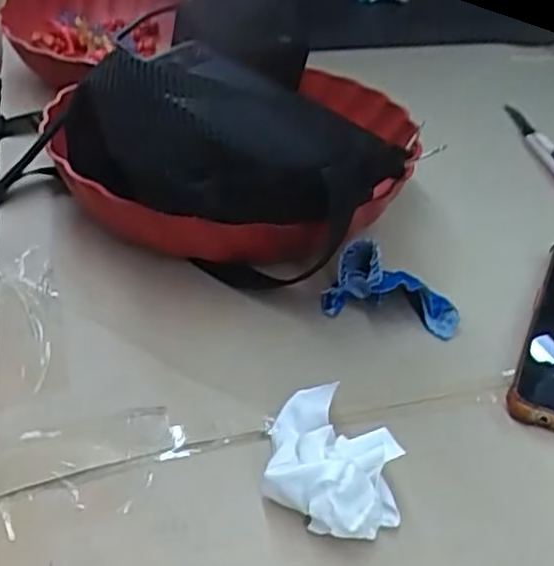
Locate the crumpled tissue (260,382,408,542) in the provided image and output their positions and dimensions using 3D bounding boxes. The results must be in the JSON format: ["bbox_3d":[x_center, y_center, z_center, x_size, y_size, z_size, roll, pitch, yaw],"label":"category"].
[{"bbox_3d":[0.022,0.070,0.299,0.051,0.033,0.070,1,37,3],"label":"crumpled tissue"}]

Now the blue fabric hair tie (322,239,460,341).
[{"bbox_3d":[0.065,0.005,0.396,0.071,0.037,0.030,20,40,5],"label":"blue fabric hair tie"}]

